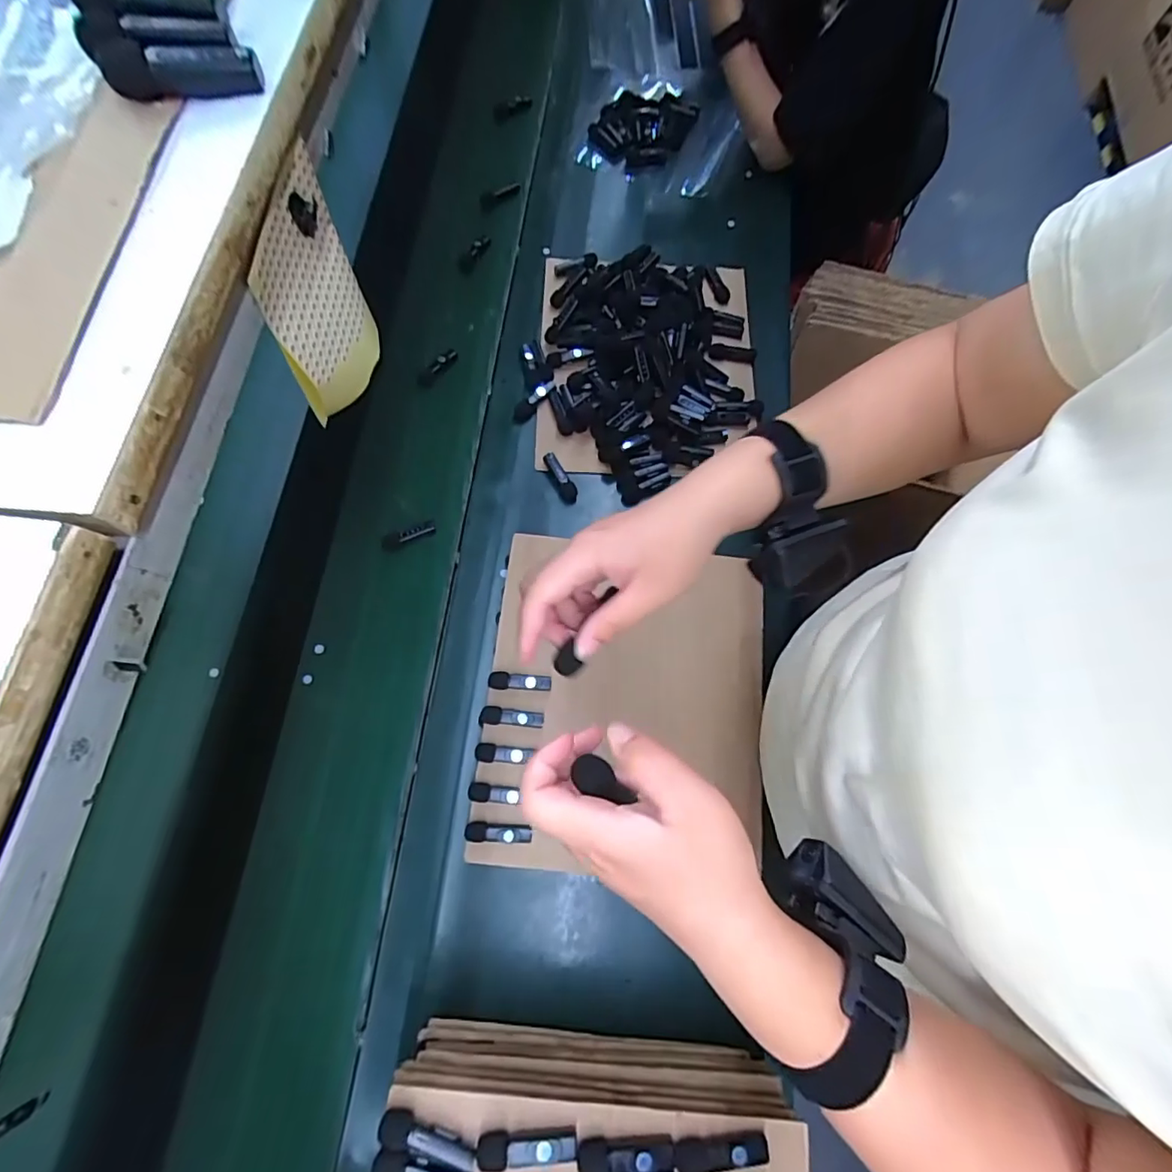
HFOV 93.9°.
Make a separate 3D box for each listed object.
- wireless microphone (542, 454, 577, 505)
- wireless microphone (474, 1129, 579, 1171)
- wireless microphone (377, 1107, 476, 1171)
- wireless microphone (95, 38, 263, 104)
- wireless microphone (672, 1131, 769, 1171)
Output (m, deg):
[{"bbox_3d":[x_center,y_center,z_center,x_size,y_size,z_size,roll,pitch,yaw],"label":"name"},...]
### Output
[{"bbox_3d":[-0.034,-0.137,0.701,0.020,0.023,0.067,-27,74,-8],"label":"wireless microphone"},{"bbox_3d":[-0.039,0.380,0.369,0.067,0.017,0.016,3,72,1],"label":"wireless microphone"},{"bbox_3d":[-0.104,0.366,0.361,0.066,0.014,0.017,14,73,5],"label":"wireless microphone"},{"bbox_3d":[-0.183,-0.235,0.250,0.066,0.016,0.016,-8,72,-2],"label":"wireless microphone"},{"bbox_3d":[0.094,0.394,0.381,0.066,0.016,0.016,-2,72,0],"label":"wireless microphone"}]

